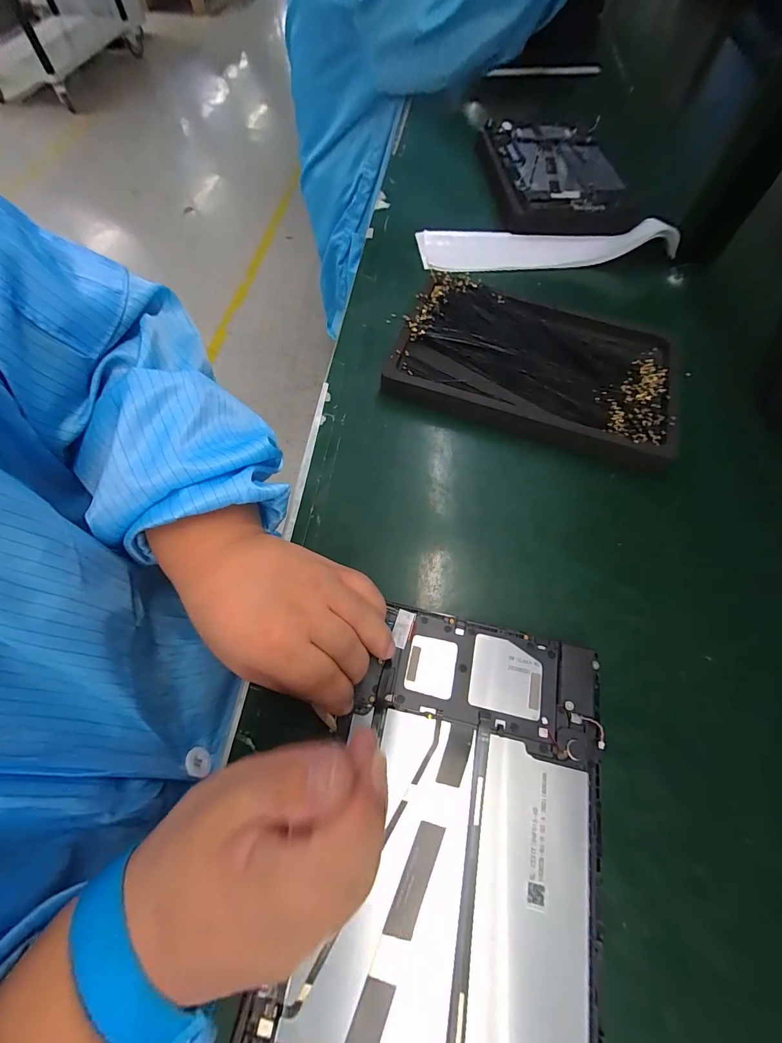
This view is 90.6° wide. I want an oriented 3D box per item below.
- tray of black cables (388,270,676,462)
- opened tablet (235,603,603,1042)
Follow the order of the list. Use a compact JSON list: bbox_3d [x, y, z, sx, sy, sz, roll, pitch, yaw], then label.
[{"bbox_3d":[0.128,-0.142,0.347,0.238,0.024,0.151,19,64,9],"label":"tray of black cables"},{"bbox_3d":[0.030,0.171,0.191,0.144,0.012,0.242,12,66,6],"label":"opened tablet"}]

